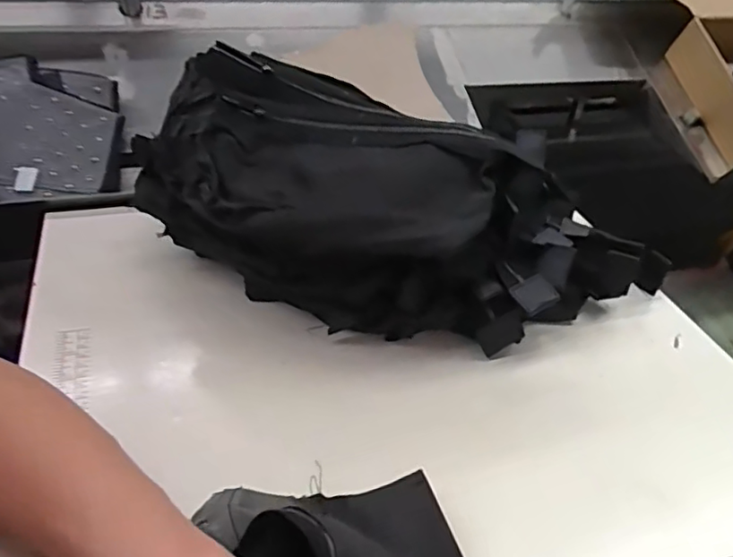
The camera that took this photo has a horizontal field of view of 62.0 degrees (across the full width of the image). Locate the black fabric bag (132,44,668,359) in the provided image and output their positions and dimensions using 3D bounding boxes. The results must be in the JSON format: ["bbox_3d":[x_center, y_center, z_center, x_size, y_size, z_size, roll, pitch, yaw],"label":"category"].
[{"bbox_3d":[0.022,-0.051,0.496,0.423,0.154,0.194,15,39,14],"label":"black fabric bag"}]

